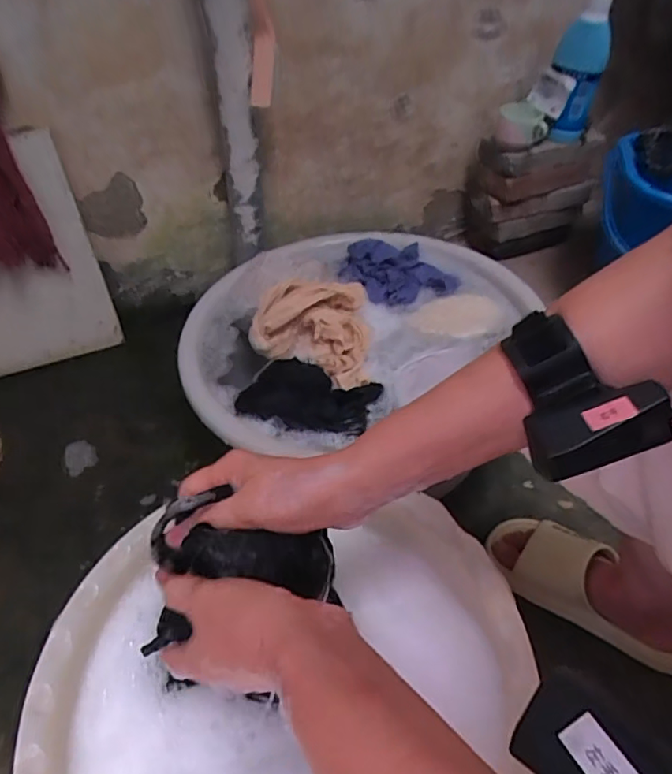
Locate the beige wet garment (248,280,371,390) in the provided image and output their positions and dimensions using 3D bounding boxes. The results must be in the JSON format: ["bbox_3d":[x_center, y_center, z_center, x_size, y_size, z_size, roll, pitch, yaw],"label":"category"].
[{"bbox_3d":[-0.035,-0.081,0.716,0.163,0.063,0.196,-4,44,-3],"label":"beige wet garment"}]

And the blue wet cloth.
[{"bbox_3d":[0.091,-0.187,0.845,0.151,0.038,0.154,-24,48,-22],"label":"blue wet cloth"}]

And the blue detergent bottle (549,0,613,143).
[{"bbox_3d":[0.460,-0.601,1.019,0.086,0.247,0.071,17,46,18],"label":"blue detergent bottle"}]

